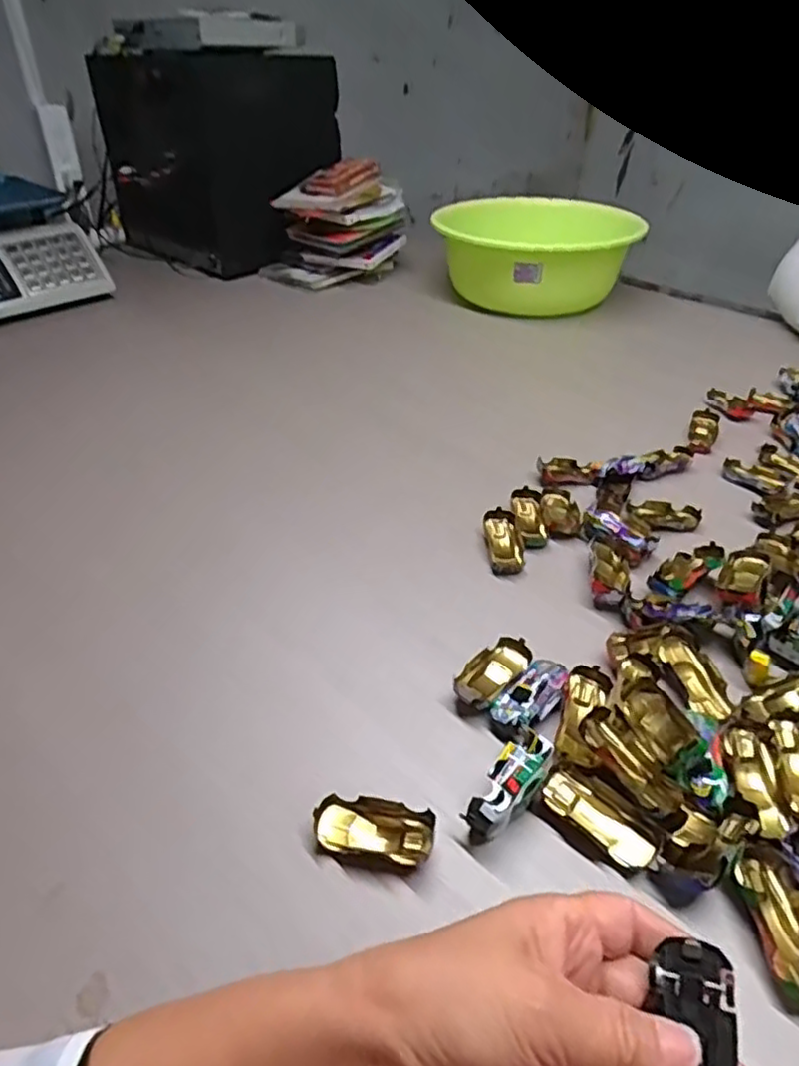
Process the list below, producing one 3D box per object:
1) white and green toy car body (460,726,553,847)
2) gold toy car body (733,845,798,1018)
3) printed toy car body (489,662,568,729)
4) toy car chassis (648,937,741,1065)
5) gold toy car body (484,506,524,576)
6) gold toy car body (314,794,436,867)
[{"bbox_3d":[0.061,0.138,0.363,0.023,0.028,0.064,27,58,31],"label":"white and green toy car body"},{"bbox_3d":[0.182,0.185,0.317,0.031,0.017,0.068,-1,37,-1],"label":"gold toy car body"},{"bbox_3d":[0.084,0.104,0.421,0.058,0.018,0.028,-30,46,-33],"label":"printed toy car body"},{"bbox_3d":[0.106,0.183,0.238,0.027,0.011,0.064,13,53,17],"label":"toy car chassis"},{"bbox_3d":[0.087,0.009,0.556,0.029,0.026,0.062,-1,37,-1],"label":"gold toy car body"},{"bbox_3d":[-0.013,0.158,0.355,0.063,0.017,0.030,6,38,9],"label":"gold toy car body"}]

